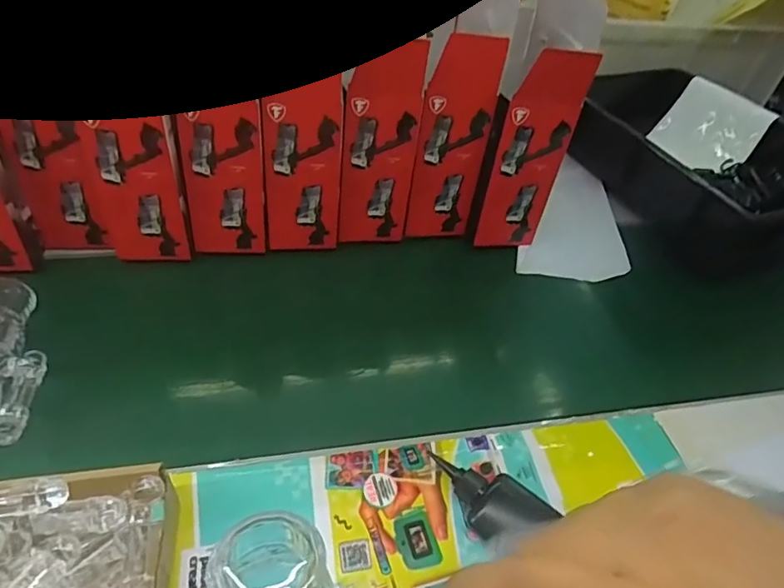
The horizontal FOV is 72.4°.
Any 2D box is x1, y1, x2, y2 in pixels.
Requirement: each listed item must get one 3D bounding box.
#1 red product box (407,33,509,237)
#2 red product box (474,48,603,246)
[{"bbox_3d":[0.073,-0.174,0.639,0.079,0.241,0.036,10,44,2],"label":"red product box"},{"bbox_3d":[0.164,-0.160,0.631,0.079,0.242,0.030,11,44,3],"label":"red product box"}]

